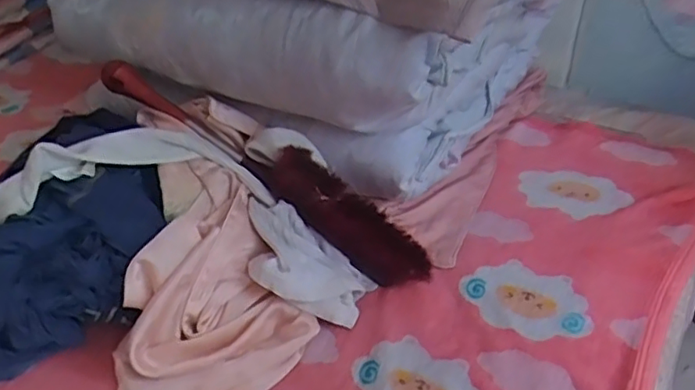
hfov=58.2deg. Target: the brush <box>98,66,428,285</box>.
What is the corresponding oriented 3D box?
[{"bbox_3d":[-0.109,-0.042,0.789,0.491,0.101,0.054,32,48,12],"label":"brush"}]

